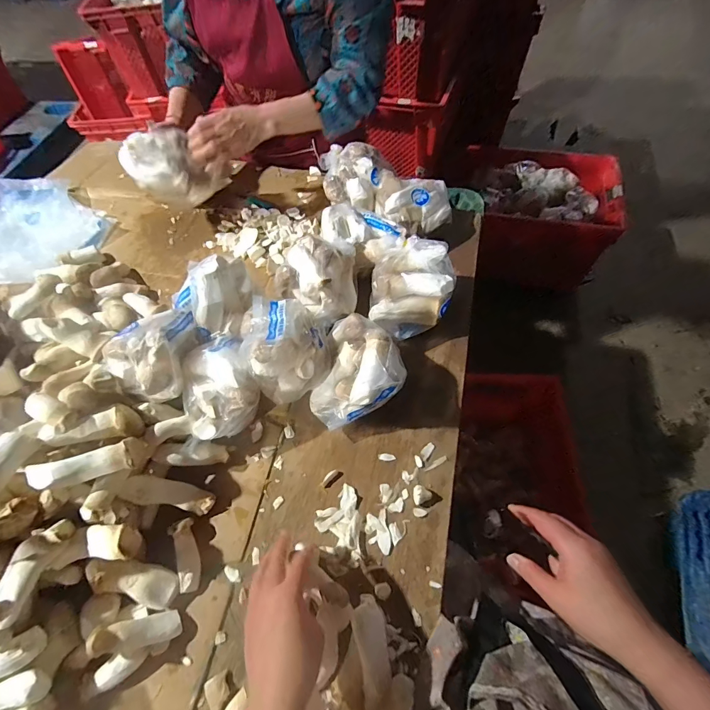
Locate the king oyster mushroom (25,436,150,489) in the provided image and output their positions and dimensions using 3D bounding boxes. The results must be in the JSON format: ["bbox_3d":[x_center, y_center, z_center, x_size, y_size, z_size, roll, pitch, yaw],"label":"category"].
[{"bbox_3d":[-0.322,0.134,0.467,0.121,0.034,0.039,-12,57,-28],"label":"king oyster mushroom"}]

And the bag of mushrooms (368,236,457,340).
[{"bbox_3d":[0.092,-0.109,0.628,0.133,0.095,0.130,0,60,4],"label":"bag of mushrooms"}]

